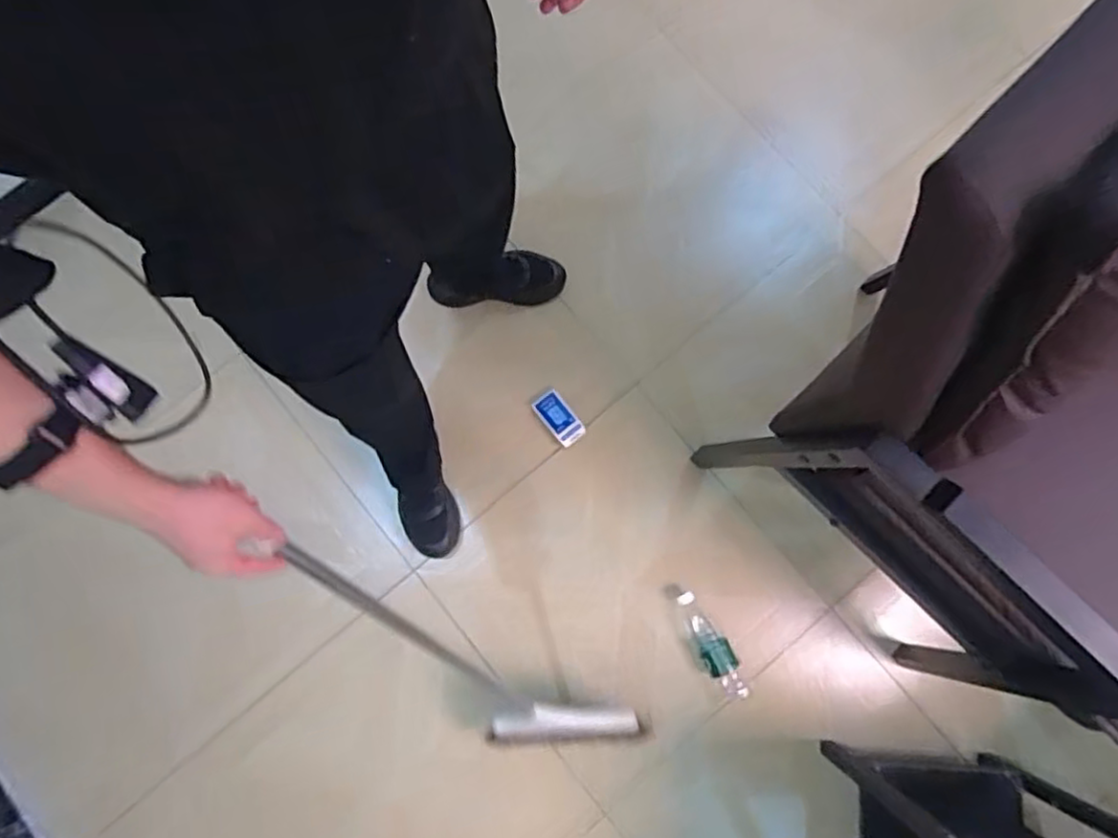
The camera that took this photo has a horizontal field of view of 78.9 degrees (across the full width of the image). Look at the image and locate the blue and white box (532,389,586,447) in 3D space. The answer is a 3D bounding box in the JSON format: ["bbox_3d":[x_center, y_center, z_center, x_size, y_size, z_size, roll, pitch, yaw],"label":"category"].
[{"bbox_3d":[-0.001,-0.001,1.437,0.062,0.022,0.120,-35,81,-6],"label":"blue and white box"}]

